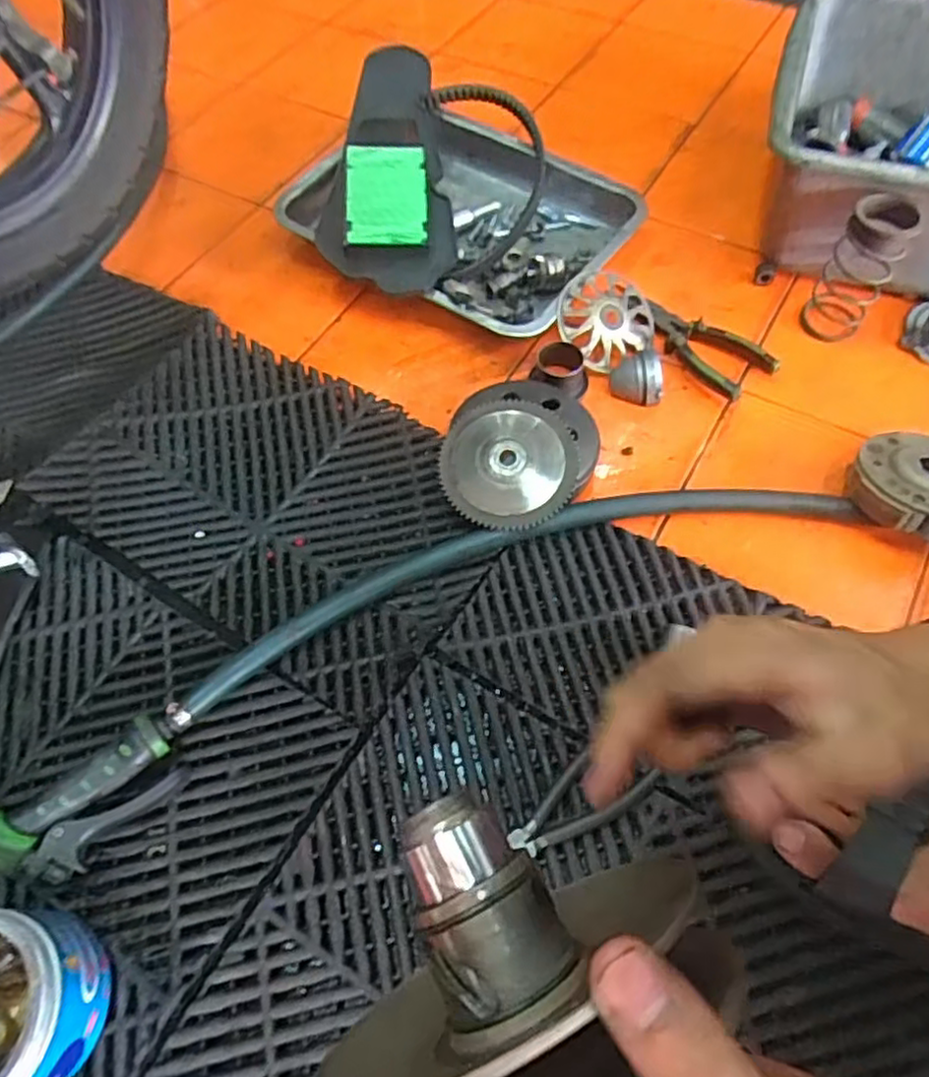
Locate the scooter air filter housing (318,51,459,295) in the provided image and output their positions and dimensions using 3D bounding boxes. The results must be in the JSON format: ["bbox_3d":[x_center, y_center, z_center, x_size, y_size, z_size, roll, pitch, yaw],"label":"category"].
[{"bbox_3d":[-0.092,-0.407,0.755,0.136,0.088,0.333,-9,69,6],"label":"scooter air filter housing"}]

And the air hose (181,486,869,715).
[{"bbox_3d":[0.048,0.018,0.573,0.557,0.027,0.093,-15,61,-8],"label":"air hose"}]

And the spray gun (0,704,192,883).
[{"bbox_3d":[-0.274,0.181,0.466,0.174,0.058,0.088,-20,61,-10],"label":"spray gun"}]

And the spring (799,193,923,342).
[{"bbox_3d":[0.373,-0.253,0.652,0.057,0.130,0.060,29,65,17],"label":"spring"}]

